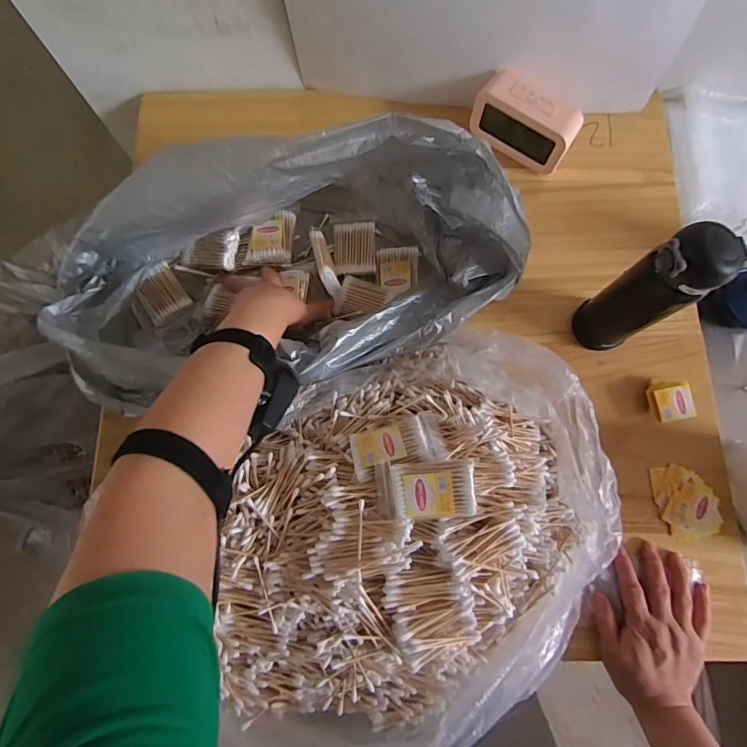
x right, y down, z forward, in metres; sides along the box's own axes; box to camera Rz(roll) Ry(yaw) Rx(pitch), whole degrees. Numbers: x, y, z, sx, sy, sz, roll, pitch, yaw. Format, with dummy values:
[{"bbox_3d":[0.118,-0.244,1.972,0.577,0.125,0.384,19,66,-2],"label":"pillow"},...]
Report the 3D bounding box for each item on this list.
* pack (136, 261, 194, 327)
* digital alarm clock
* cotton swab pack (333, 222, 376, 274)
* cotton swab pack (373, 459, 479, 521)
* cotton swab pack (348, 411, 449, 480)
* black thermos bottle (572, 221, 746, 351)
[{"bbox_3d":[-0.277,-0.106,0.582,0.054,0.024,0.069,-32,78,-7],"label":"pack"},{"bbox_3d":[0.210,-0.347,0.617,0.142,0.082,0.061,31,79,8],"label":"digital alarm clock"},{"bbox_3d":[-0.024,-0.169,0.597,0.056,0.009,0.071,-5,76,0],"label":"cotton swab pack"},{"bbox_3d":[0.047,0.107,0.410,0.087,0.031,0.050,-2,76,0],"label":"cotton swab pack"},{"bbox_3d":[0.024,0.068,0.437,0.091,0.012,0.055,-13,48,-7],"label":"cotton swab pack"},{"bbox_3d":[0.294,-0.082,0.491,0.063,0.223,0.066,-34,78,-7],"label":"black thermos bottle"}]

